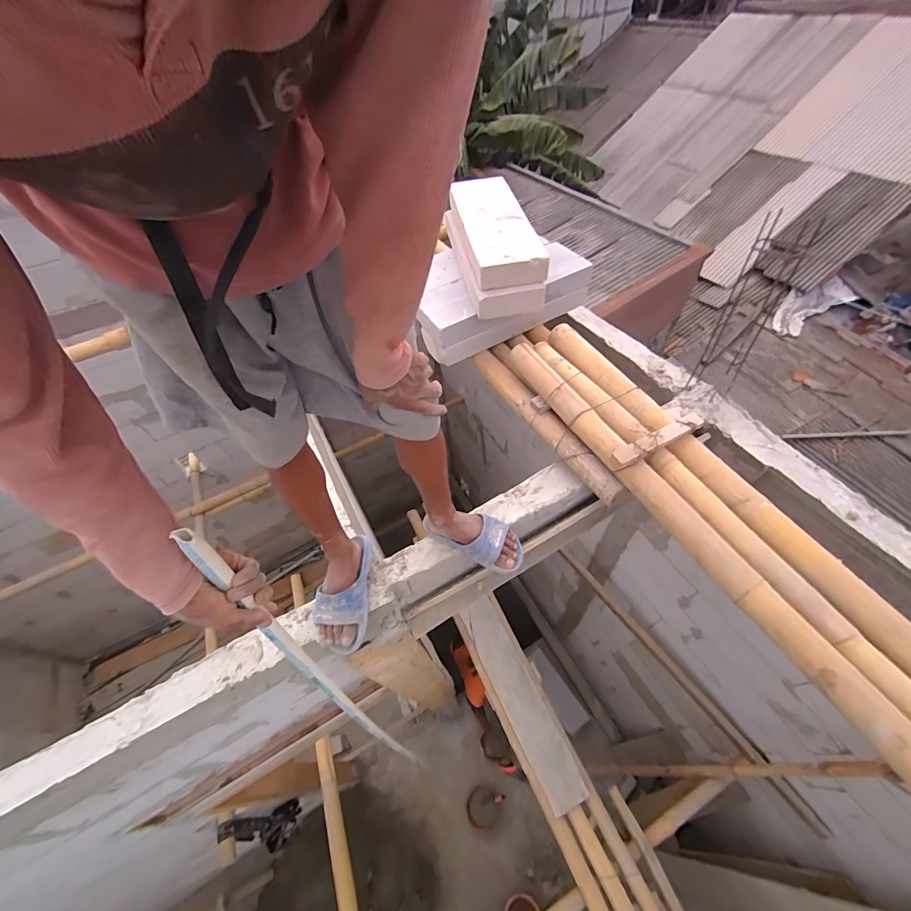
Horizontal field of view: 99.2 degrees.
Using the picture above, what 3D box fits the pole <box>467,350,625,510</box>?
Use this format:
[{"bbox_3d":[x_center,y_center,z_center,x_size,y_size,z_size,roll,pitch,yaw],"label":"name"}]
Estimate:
[{"bbox_3d":[0.232,-0.120,1.138,0.068,0.065,0.651,-25,55,-14],"label":"pole"}]

